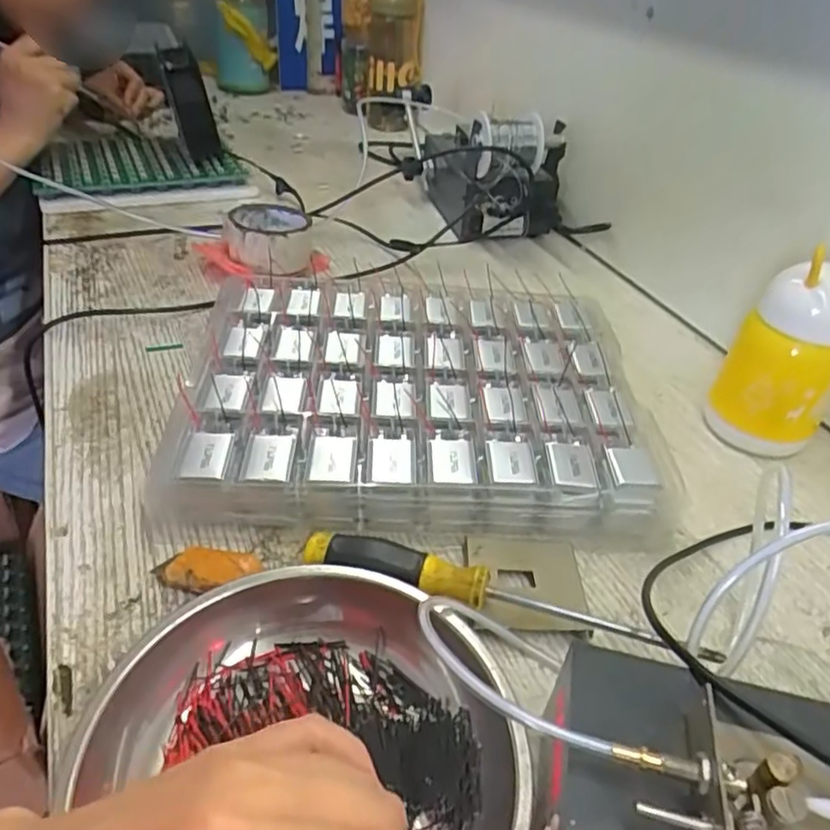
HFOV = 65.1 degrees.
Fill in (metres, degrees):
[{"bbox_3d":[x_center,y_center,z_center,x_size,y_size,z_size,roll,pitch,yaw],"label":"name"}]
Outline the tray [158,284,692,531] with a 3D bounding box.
[{"bbox_3d":[0.000,-0.019,0.489,0.322,0.050,0.241,2,39,-2],"label":"tray"}]

